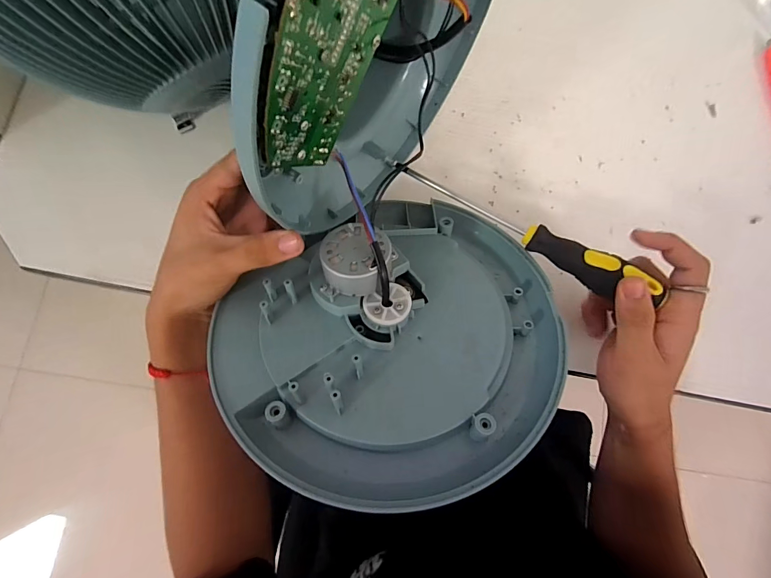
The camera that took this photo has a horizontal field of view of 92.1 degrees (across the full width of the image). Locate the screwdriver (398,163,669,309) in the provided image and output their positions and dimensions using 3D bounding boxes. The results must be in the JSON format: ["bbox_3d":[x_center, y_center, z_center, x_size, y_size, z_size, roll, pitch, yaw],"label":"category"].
[{"bbox_3d":[0.108,-0.048,0.295,0.212,0.019,0.024,32,82,16],"label":"screwdriver"}]

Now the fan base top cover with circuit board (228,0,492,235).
[{"bbox_3d":[0.005,-0.146,0.228,0.056,0.245,0.238,26,81,2],"label":"fan base top cover with circuit board"}]

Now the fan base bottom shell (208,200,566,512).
[{"bbox_3d":[0.014,0.024,0.249,0.237,0.054,0.203,-35,68,-21],"label":"fan base bottom shell"}]

